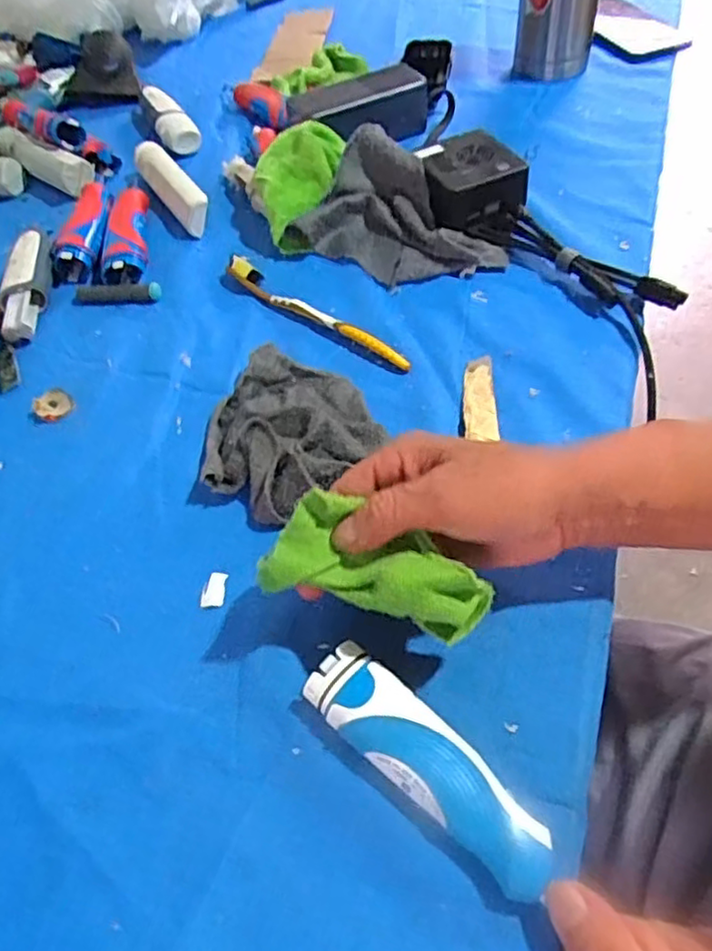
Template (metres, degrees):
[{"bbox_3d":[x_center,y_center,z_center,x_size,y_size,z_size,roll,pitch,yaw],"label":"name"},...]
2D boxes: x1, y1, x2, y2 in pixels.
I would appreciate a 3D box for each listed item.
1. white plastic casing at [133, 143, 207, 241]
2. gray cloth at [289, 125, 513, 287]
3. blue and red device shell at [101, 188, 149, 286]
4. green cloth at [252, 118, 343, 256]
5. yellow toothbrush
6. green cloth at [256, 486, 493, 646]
[{"bbox_3d":[-0.173,-0.268,0.611,0.027,0.029,0.156,-28,56,-15],"label":"white plastic casing"},{"bbox_3d":[0.043,-0.208,0.534,0.157,0.056,0.102,24,59,21],"label":"gray cloth"},{"bbox_3d":[-0.191,-0.205,0.569,0.032,0.025,0.120,-7,53,0],"label":"blue and red device shell"},{"bbox_3d":[-0.048,-0.243,0.565,0.074,0.058,0.110,-1,53,5],"label":"green cloth"},{"bbox_3d":[-0.032,-0.124,0.501,0.177,0.014,0.017,34,63,26],"label":"yellow toothbrush"},{"bbox_3d":[0.011,0.044,0.316,0.102,0.028,0.048,19,57,13],"label":"green cloth"}]

